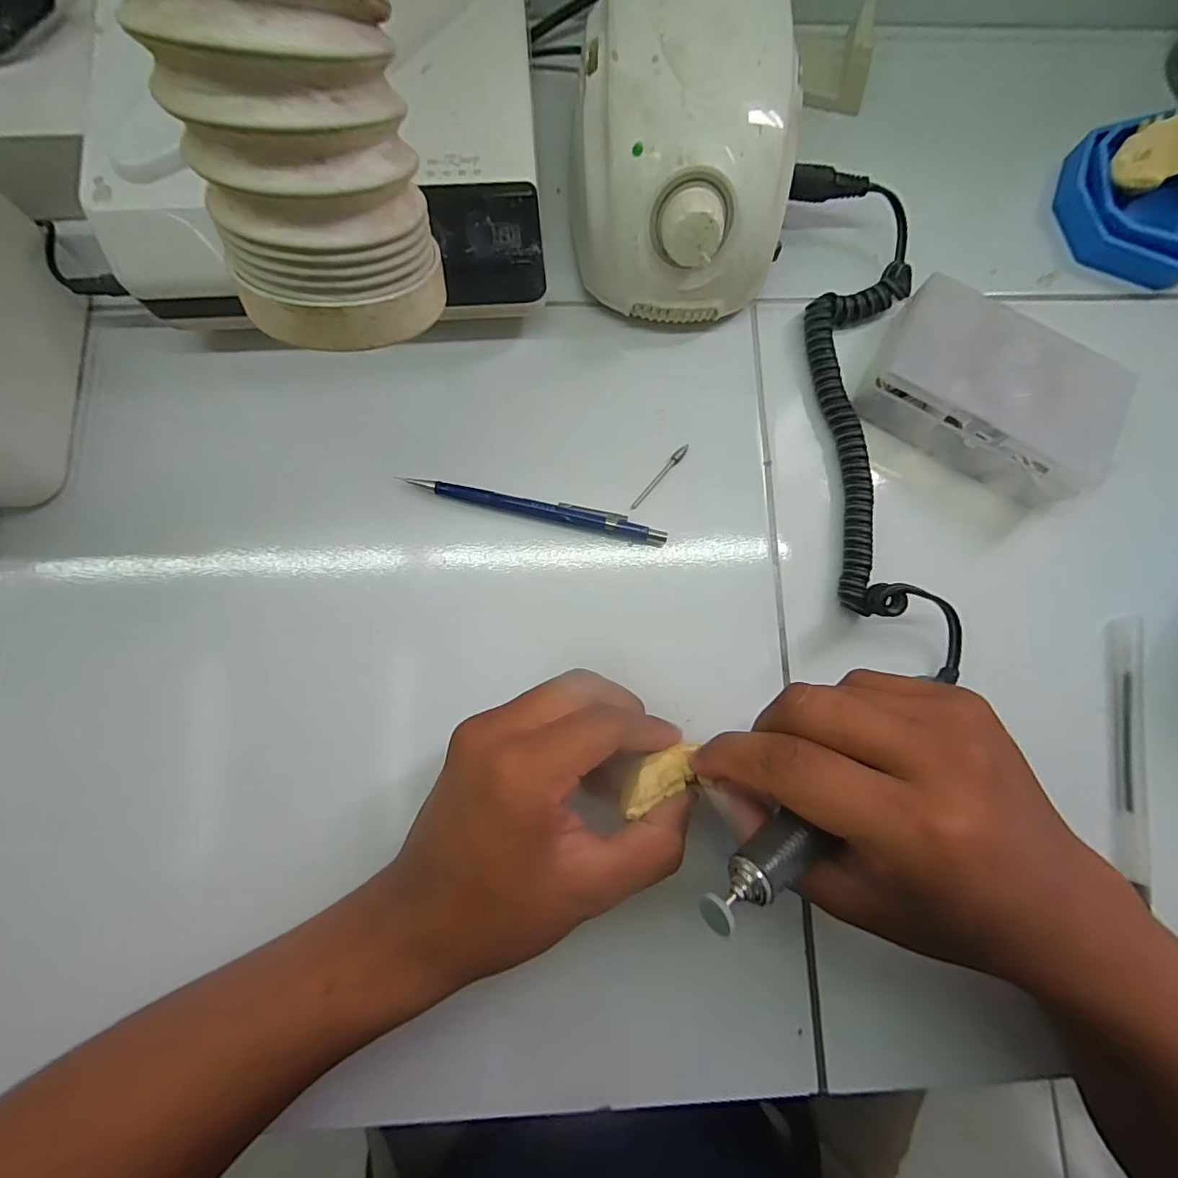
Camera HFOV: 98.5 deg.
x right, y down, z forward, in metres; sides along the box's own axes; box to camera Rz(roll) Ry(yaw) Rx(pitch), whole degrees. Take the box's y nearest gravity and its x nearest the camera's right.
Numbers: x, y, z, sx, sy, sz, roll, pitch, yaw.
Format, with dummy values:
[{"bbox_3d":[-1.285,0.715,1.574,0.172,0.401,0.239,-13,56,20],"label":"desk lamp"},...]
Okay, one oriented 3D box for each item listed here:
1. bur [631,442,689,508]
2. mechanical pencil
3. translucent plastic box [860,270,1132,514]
[{"bbox_3d":[0.038,-0.060,0.270,0.005,0.004,0.045,42,84,4],"label":"bur"},{"bbox_3d":[-0.026,-0.042,0.264,0.134,0.008,0.012,14,81,1],"label":"mechanical pencil"},{"bbox_3d":[0.213,-0.100,0.265,0.123,0.034,0.071,28,81,3],"label":"translucent plastic box"}]

